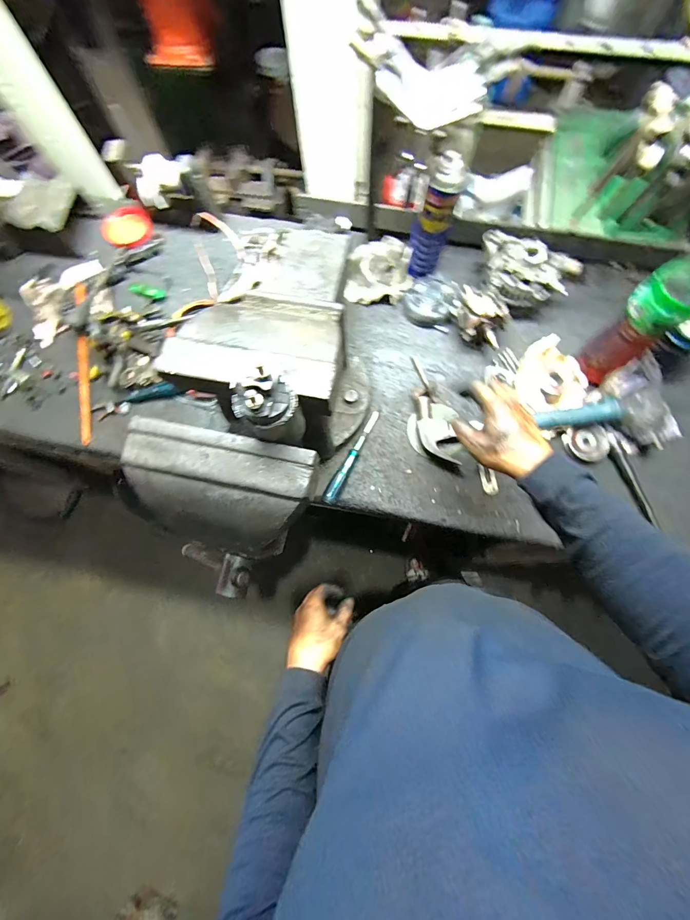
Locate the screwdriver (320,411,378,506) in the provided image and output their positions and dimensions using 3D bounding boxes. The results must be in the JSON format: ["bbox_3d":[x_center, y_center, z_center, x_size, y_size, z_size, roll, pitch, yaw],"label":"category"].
[{"bbox_3d":[0.011,-0.008,0.619,0.021,0.021,0.185,26,76,7],"label":"screwdriver"}]

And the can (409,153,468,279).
[{"bbox_3d":[0.152,-0.406,0.594,0.059,0.185,0.046,-3,74,0],"label":"can"}]

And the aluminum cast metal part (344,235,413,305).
[{"bbox_3d":[0.070,-0.391,0.717,0.128,0.035,0.141,6,75,2],"label":"aluminum cast metal part"}]

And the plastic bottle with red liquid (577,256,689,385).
[{"bbox_3d":[0.477,-0.229,0.530,0.097,0.247,0.081,-36,77,-9],"label":"plastic bottle with red liquid"}]

